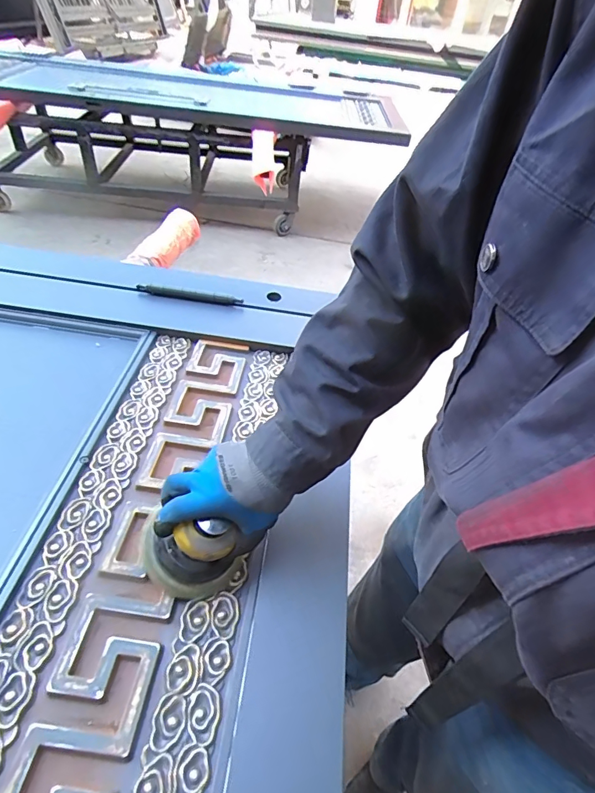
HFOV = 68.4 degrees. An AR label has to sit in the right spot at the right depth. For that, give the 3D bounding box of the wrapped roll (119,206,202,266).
[{"bbox_3d":[-0.367,-0.428,1.209,0.113,0.078,0.273,11,44,4],"label":"wrapped roll"}]

